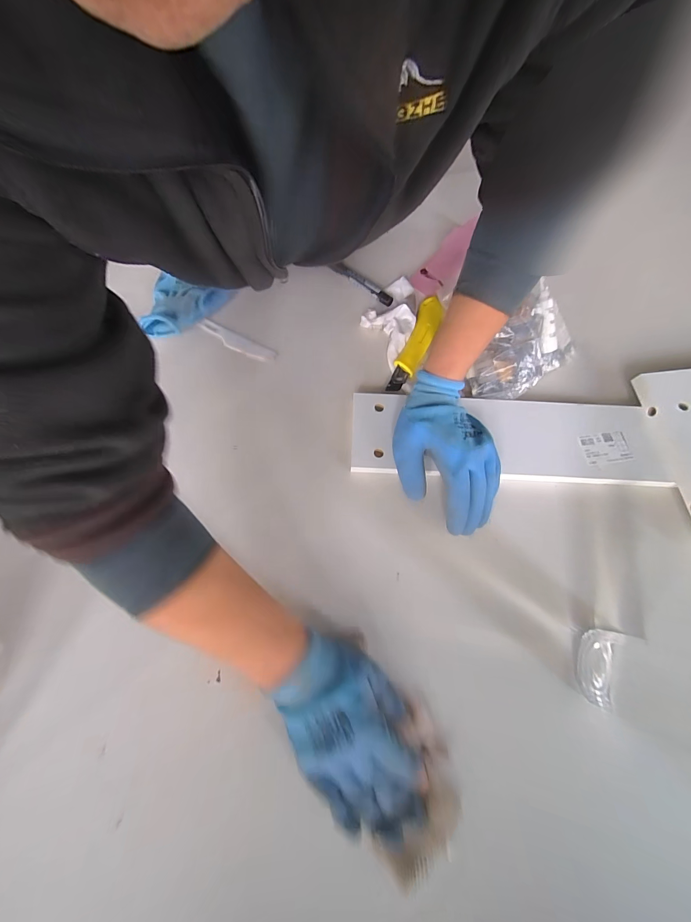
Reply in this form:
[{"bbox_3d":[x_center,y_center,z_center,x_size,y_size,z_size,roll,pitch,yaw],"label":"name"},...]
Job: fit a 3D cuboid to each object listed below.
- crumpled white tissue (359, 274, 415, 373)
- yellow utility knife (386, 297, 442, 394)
[{"bbox_3d":[0.062,-0.196,0.460,0.068,0.027,0.131,24,73,8],"label":"crumpled white tissue"},{"bbox_3d":[0.096,-0.158,0.448,0.032,0.023,0.154,23,73,7],"label":"yellow utility knife"}]

